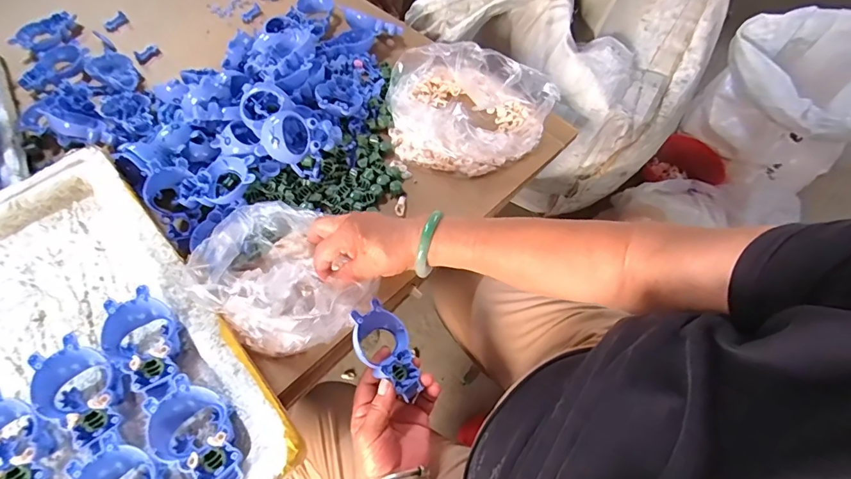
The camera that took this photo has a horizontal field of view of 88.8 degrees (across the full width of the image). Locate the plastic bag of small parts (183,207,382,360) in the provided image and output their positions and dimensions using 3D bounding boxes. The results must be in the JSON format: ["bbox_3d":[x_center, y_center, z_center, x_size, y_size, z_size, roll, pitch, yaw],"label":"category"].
[{"bbox_3d":[-0.144,0.033,0.452,0.157,0.069,0.145,36,64,18],"label":"plastic bag of small parts"}]

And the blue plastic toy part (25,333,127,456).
[{"bbox_3d":[-0.297,0.137,0.384,0.103,0.044,0.060,30,64,16],"label":"blue plastic toy part"}]

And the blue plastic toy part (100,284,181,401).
[{"bbox_3d":[-0.260,0.101,0.407,0.058,0.042,0.101,-31,64,-17],"label":"blue plastic toy part"}]

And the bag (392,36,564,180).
[{"bbox_3d":[0.051,-0.178,0.572,0.209,0.086,0.165,20,61,12],"label":"bag"}]

